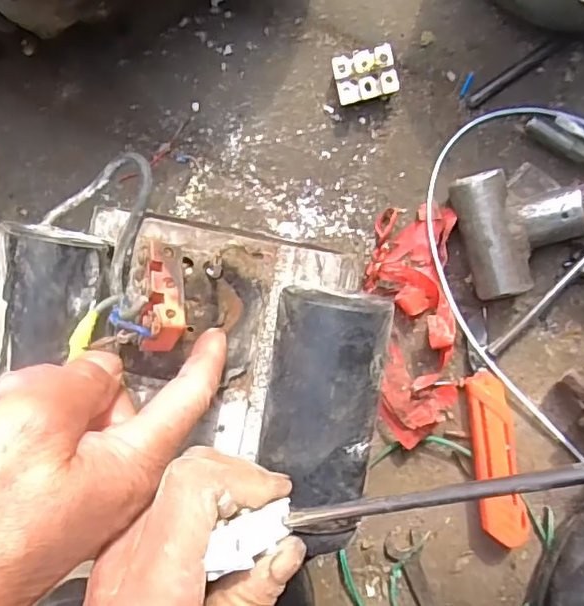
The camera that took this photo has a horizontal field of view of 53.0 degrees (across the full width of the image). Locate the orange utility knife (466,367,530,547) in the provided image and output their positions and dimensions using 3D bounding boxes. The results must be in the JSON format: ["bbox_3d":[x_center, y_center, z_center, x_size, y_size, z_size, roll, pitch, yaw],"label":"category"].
[{"bbox_3d":[0.158,0.119,0.458,0.033,0.026,0.134,-9,96,6],"label":"orange utility knife"}]

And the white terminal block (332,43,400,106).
[{"bbox_3d":[0.055,-0.169,0.438,0.044,0.020,0.035,-13,96,6],"label":"white terminal block"}]

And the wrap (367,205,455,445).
[{"bbox_3d":[0.093,0.018,0.448,0.062,0.029,0.175,-3,97,5],"label":"wrap"}]

